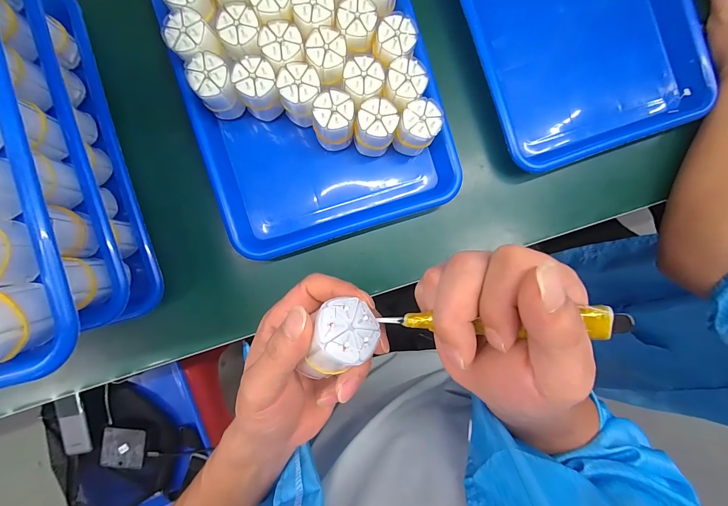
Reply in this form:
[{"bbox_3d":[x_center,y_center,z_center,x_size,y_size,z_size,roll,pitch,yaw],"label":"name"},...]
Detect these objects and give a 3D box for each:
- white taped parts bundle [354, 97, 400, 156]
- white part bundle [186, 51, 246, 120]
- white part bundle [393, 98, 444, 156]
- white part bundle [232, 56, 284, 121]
[{"bbox_3d":[0.012,-0.124,0.330,0.038,0.060,0.038,7,87,-4],"label":"white taped parts bundle"},{"bbox_3d":[-0.141,-0.156,0.317,0.040,0.055,0.043,-35,90,-5],"label":"white part bundle"},{"bbox_3d":[0.053,-0.124,0.329,0.037,0.056,0.038,0,88,-4],"label":"white part bundle"},{"bbox_3d":[-0.101,-0.155,0.323,0.038,0.063,0.038,0,88,-4],"label":"white part bundle"}]

